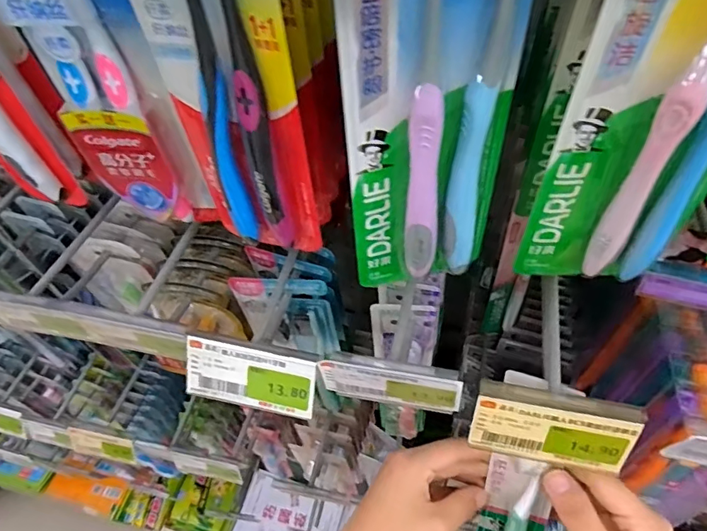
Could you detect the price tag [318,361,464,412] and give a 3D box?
[{"bbox_3d":[0.021,0.070,0.280,0.079,0.035,0.005,8,52,11],"label":"price tag"}]

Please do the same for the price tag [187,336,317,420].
[{"bbox_3d":[-0.062,0.068,0.293,0.079,0.042,0.005,7,18,10],"label":"price tag"}]

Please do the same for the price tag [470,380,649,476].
[{"bbox_3d":[0.105,0.086,0.261,0.081,0.050,0.010,13,34,6],"label":"price tag"}]

